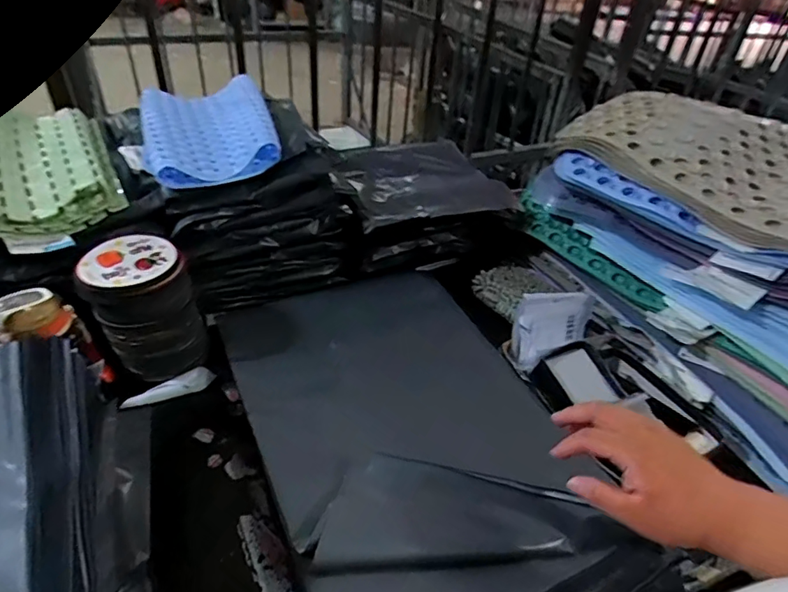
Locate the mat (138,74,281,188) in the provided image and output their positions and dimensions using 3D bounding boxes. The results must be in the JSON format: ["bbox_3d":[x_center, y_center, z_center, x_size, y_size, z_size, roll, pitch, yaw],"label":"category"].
[{"bbox_3d":[-0.335,-0.312,0.902,0.217,0.062,0.362,-11,40,-19],"label":"mat"}]

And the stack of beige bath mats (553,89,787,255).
[{"bbox_3d":[0.610,-0.215,0.801,0.354,0.057,0.636,-28,49,-17],"label":"stack of beige bath mats"}]

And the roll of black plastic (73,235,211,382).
[{"bbox_3d":[-0.378,0.023,0.764,0.136,0.185,0.127,3,37,-2],"label":"roll of black plastic"}]

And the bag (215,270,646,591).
[{"bbox_3d":[0.017,0.159,0.717,0.407,0.058,0.559,-15,42,-24],"label":"bag"}]

